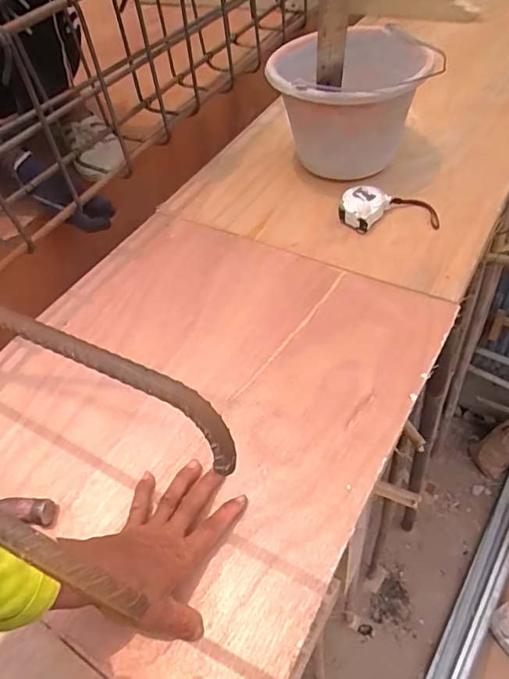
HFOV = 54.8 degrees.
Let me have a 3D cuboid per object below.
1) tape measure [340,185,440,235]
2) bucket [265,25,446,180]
[{"bbox_3d":[0.204,-0.202,0.748,0.147,0.035,0.082,-6,51,2],"label":"tape measure"},{"bbox_3d":[0.151,-0.384,0.804,0.239,0.154,0.238,-7,51,1],"label":"bucket"}]

